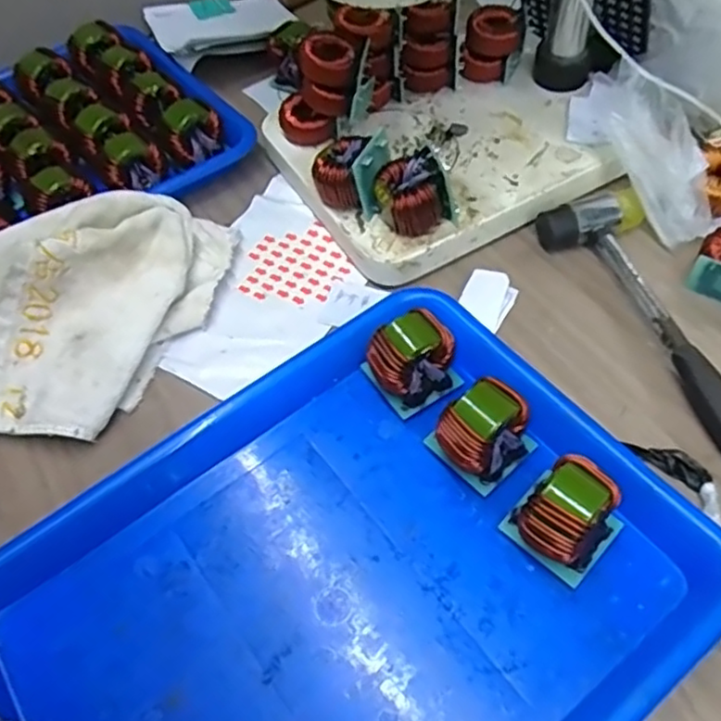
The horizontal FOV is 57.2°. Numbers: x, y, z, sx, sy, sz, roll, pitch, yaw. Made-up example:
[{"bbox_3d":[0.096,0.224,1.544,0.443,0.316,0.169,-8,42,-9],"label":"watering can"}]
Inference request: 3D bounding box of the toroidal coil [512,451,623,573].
[{"bbox_3d":[0.102,0.078,0.325,0.045,0.046,0.037,-40,61,-21],"label":"toroidal coil"}]

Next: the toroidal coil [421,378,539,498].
[{"bbox_3d":[0.066,0.039,0.358,0.043,0.048,0.043,-36,60,-19],"label":"toroidal coil"}]

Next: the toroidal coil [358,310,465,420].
[{"bbox_3d":[0.029,0.000,0.387,0.044,0.050,0.042,-28,57,-14],"label":"toroidal coil"}]

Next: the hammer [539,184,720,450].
[{"bbox_3d":[0.199,-0.006,0.391,0.065,0.030,0.261,-19,56,-8],"label":"hammer"}]

